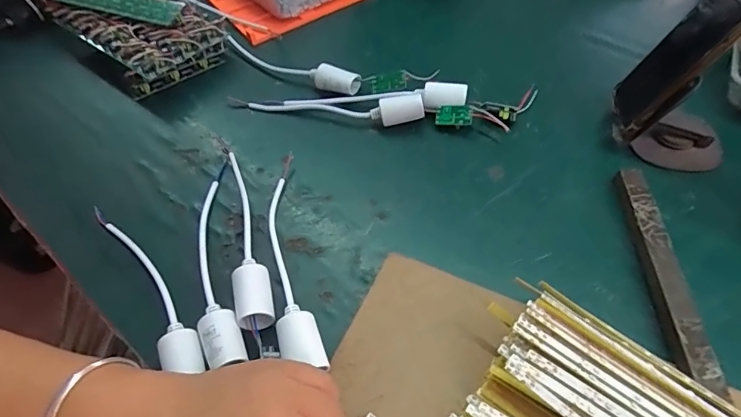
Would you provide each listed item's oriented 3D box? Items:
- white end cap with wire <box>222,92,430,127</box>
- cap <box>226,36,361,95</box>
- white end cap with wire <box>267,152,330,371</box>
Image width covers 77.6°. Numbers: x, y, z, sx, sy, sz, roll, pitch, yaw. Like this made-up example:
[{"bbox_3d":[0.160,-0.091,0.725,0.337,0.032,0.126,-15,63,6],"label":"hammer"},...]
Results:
[{"bbox_3d":[-0.047,-0.104,0.467,0.198,0.025,0.025,7,53,8],"label":"white end cap with wire"},{"bbox_3d":[-0.096,-0.164,0.523,0.179,0.024,0.026,23,57,19],"label":"cap"},{"bbox_3d":[-0.066,0.035,0.375,0.036,0.027,0.205,-16,45,-6],"label":"white end cap with wire"}]

